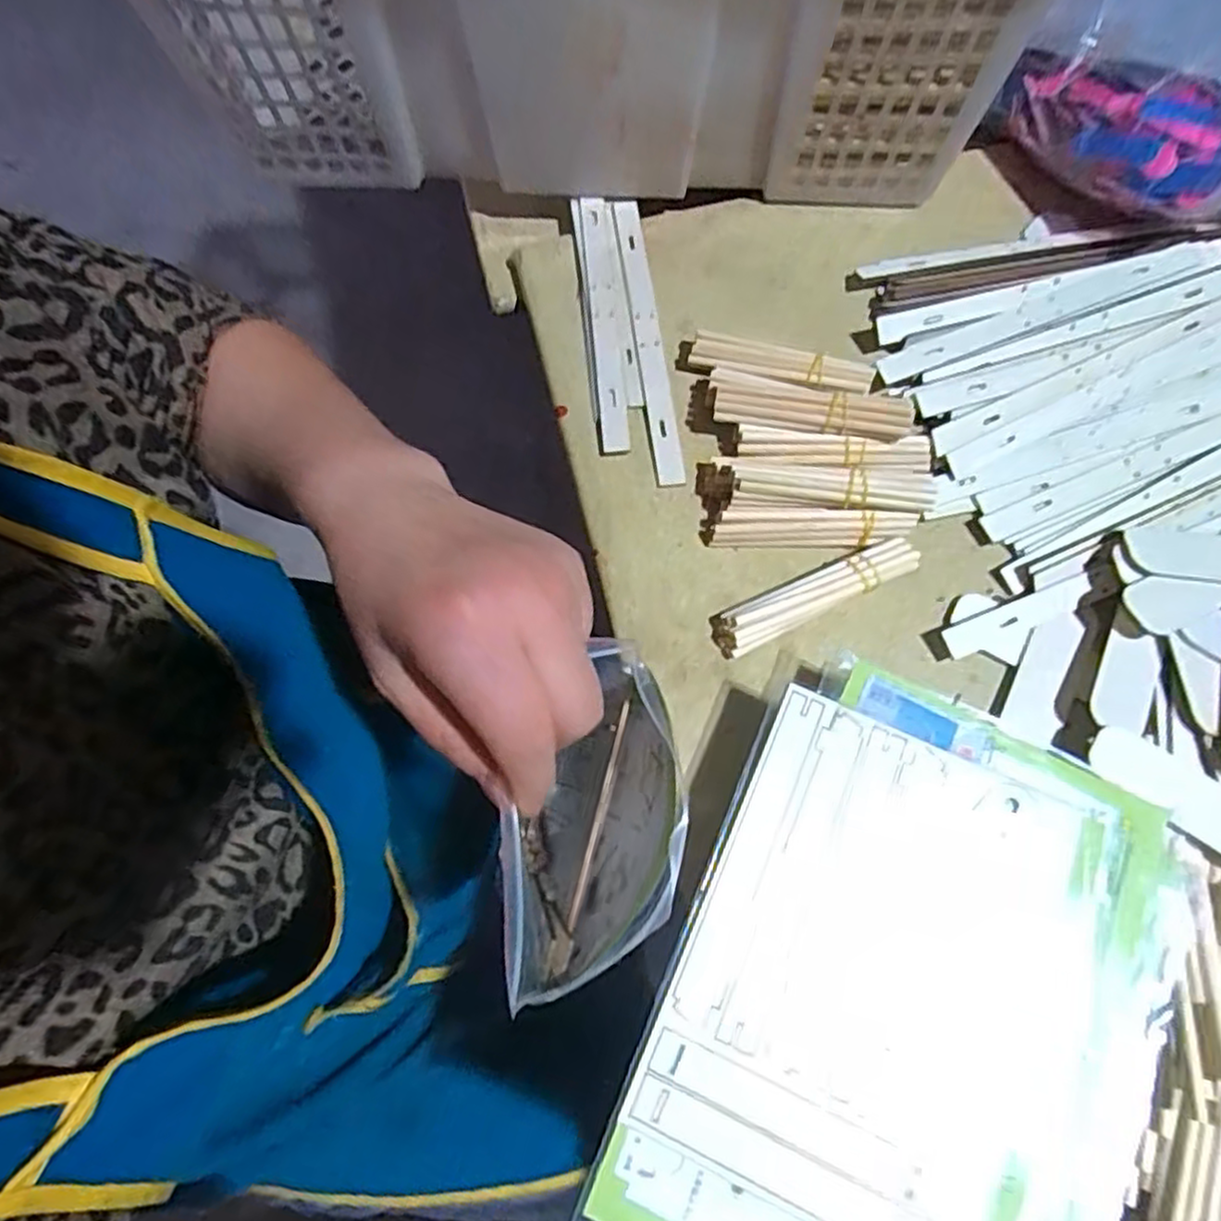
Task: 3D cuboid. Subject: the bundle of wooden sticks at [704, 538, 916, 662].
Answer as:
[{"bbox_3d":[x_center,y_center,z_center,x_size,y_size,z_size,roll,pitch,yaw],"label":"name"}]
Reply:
[{"bbox_3d":[0.101,-0.009,0.366,0.104,0.017,0.023,-25,71,-6],"label":"bundle of wooden sticks"}]

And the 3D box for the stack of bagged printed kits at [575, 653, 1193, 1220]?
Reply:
[{"bbox_3d":[0.116,0.164,0.286,0.183,0.033,0.257,22,73,10],"label":"stack of bagged printed kits"}]

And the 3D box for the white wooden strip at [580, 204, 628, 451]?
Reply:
[{"bbox_3d":[-0.003,-0.169,0.426,0.018,0.010,0.170,-5,70,1],"label":"white wooden strip"}]

